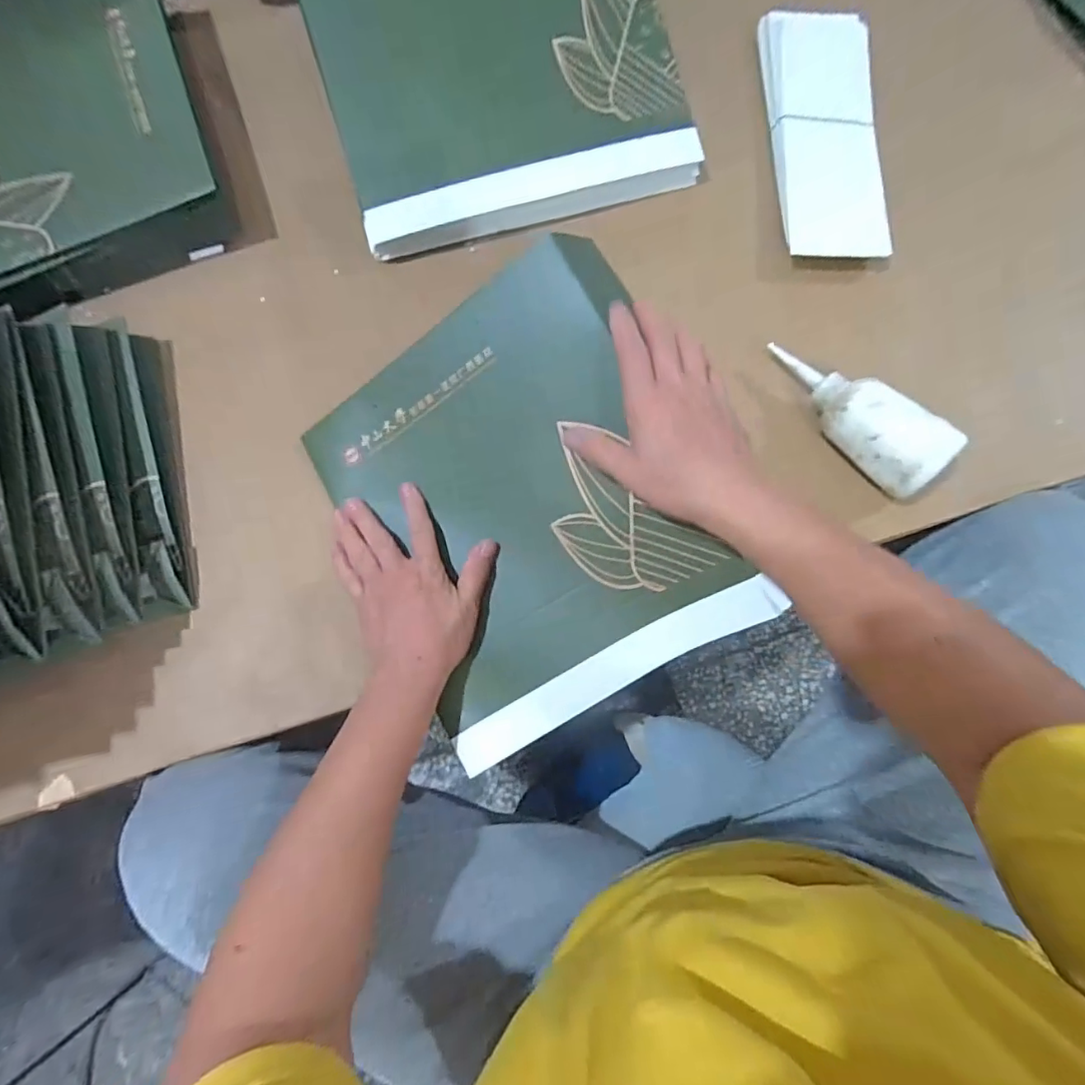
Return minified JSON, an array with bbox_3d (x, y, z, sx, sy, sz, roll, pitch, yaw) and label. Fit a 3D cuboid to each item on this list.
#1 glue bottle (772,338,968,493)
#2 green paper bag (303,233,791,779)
[{"bbox_3d":[0.252,-0.110,0.436,0.054,0.044,0.164,-44,81,-9],"label":"glue bottle"},{"bbox_3d":[-0.014,-0.019,0.432,0.275,0.028,0.330,-26,90,15],"label":"green paper bag"}]

